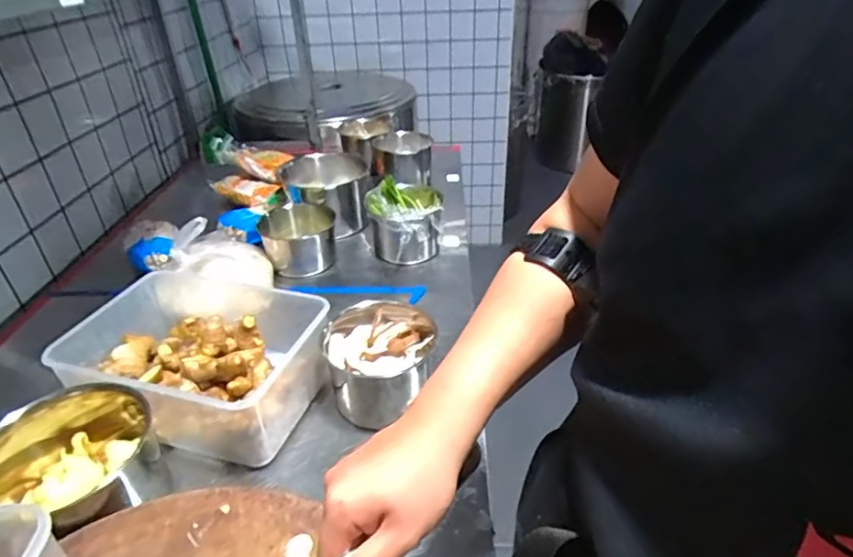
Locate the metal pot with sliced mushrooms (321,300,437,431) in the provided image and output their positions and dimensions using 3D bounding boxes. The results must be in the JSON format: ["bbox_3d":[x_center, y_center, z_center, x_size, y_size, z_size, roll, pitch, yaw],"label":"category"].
[{"bbox_3d":[-0.059,0.112,0.724,0.142,0.103,0.129,-17,36,-21],"label":"metal pot with sliced mushrooms"}]

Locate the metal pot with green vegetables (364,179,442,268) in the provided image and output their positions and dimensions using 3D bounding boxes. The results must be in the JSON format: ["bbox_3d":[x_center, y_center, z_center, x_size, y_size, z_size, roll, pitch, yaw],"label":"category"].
[{"bbox_3d":[-0.045,-0.105,1.032,0.120,0.139,0.134,-24,39,-30],"label":"metal pot with green vegetables"}]

